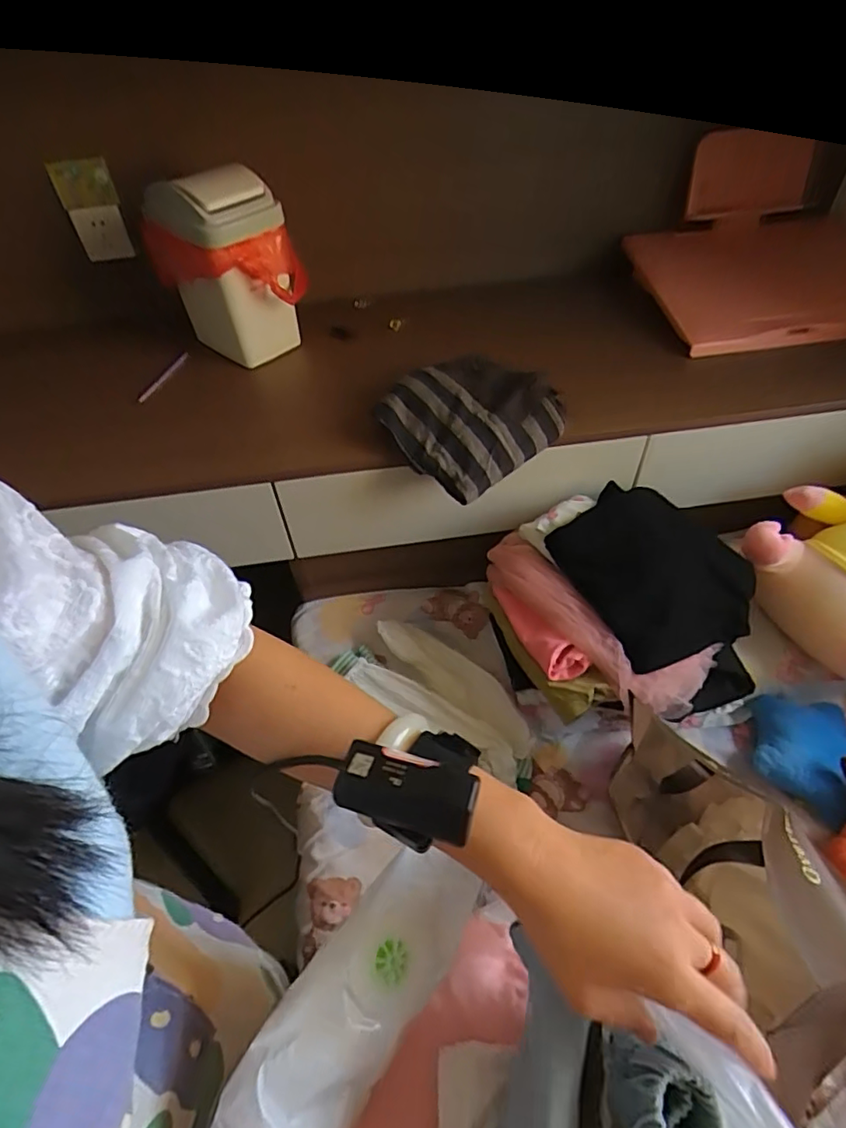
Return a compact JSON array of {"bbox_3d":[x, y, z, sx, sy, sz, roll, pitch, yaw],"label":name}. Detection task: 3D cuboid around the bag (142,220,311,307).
[{"bbox_3d":[-0.347,-0.531,0.967,0.266,0.116,0.161,32,58,27],"label":"bag"}]

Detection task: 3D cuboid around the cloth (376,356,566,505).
[{"bbox_3d":[0.067,-0.224,0.858,0.237,0.072,0.222,-37,57,-26],"label":"cloth"}]

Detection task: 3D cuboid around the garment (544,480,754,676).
[{"bbox_3d":[0.340,0.003,0.827,0.244,0.103,0.263,-27,53,-19],"label":"garment"}]

